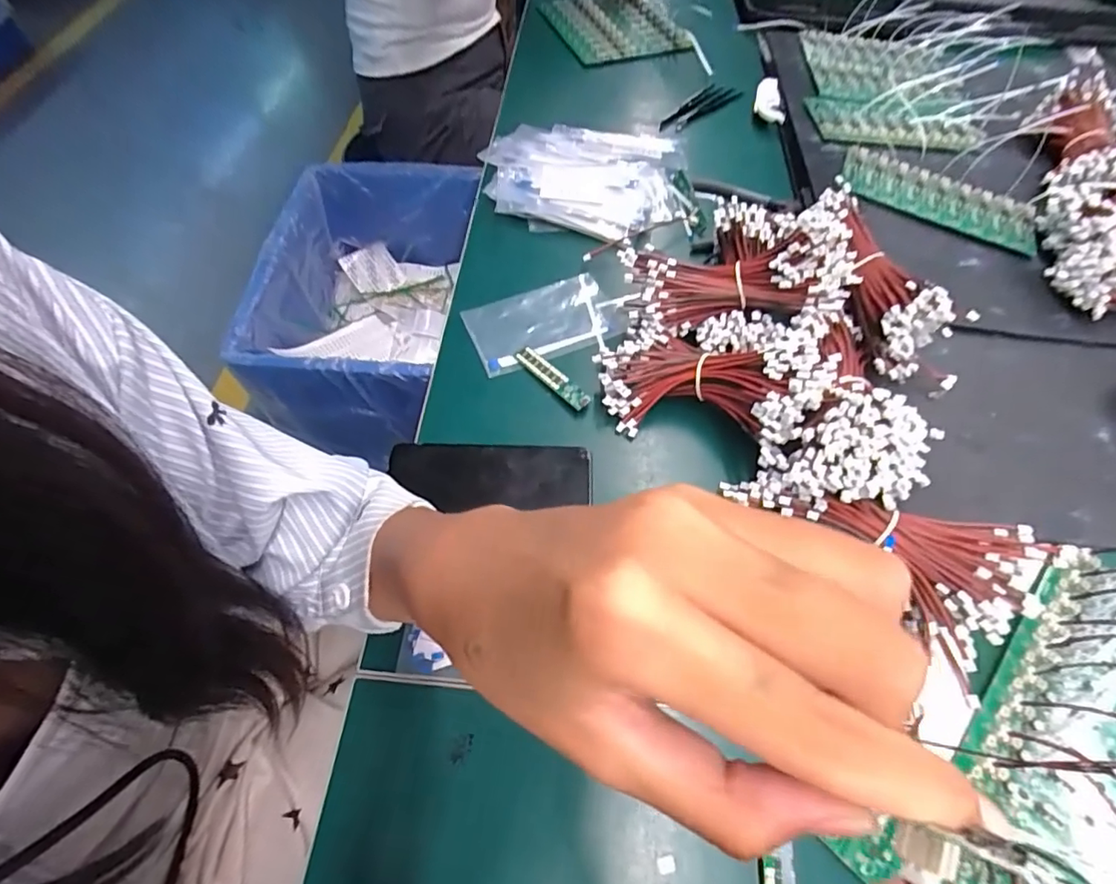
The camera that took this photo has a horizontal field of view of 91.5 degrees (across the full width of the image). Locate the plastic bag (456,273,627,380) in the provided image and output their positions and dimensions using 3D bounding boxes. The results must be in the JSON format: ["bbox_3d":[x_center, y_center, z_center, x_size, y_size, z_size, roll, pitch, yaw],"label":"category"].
[{"bbox_3d":[-0.011,-0.109,0.499,0.136,0.011,0.084,-19,62,-12],"label":"plastic bag"}]

